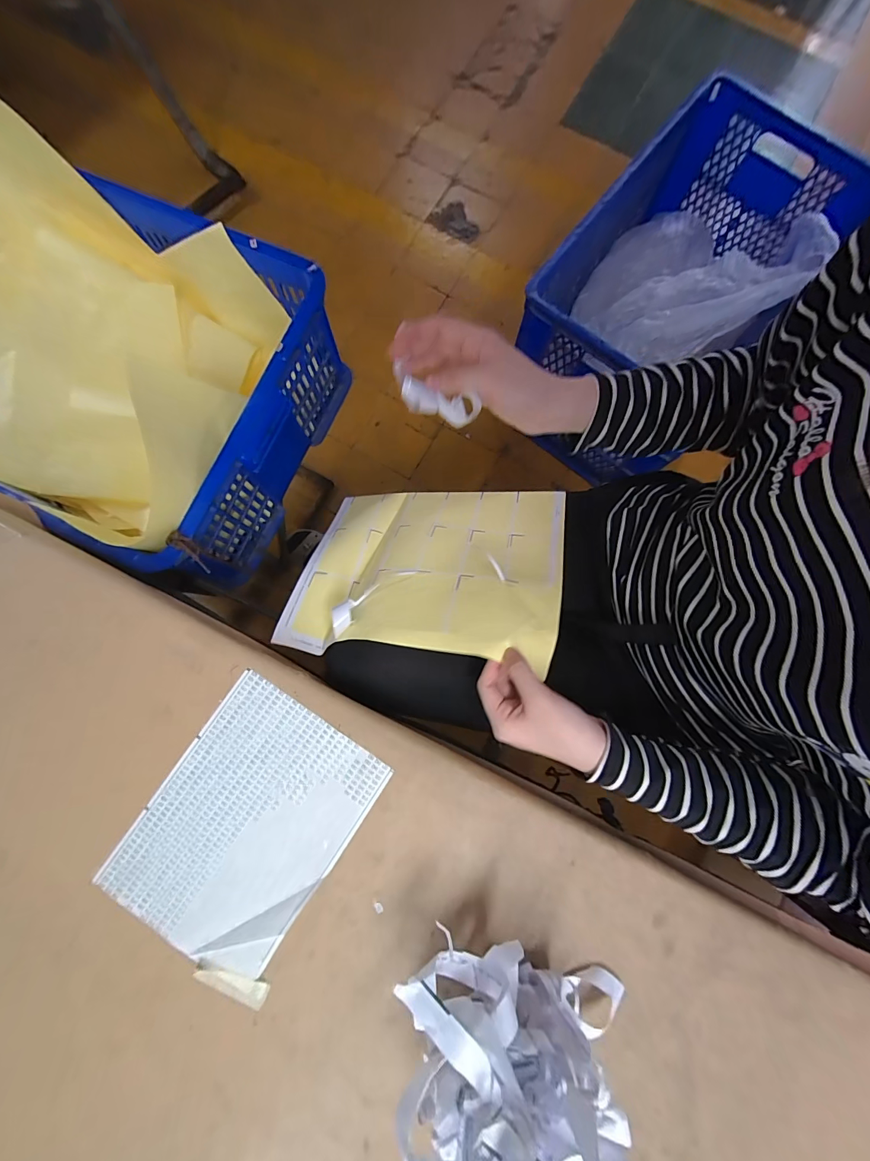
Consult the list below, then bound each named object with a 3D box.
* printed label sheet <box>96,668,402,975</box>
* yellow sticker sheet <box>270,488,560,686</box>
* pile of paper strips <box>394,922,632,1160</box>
[{"bbox_3d":[-0.155,0.201,0.332,0.153,0.005,0.202,34,81,3],"label":"printed label sheet"},{"bbox_3d":[-0.006,-0.022,0.473,0.296,0.031,0.253,3,46,13],"label":"yellow sticker sheet"},{"bbox_3d":[0.059,0.311,0.256,0.165,0.131,0.105,9,79,2],"label":"pile of paper strips"}]

